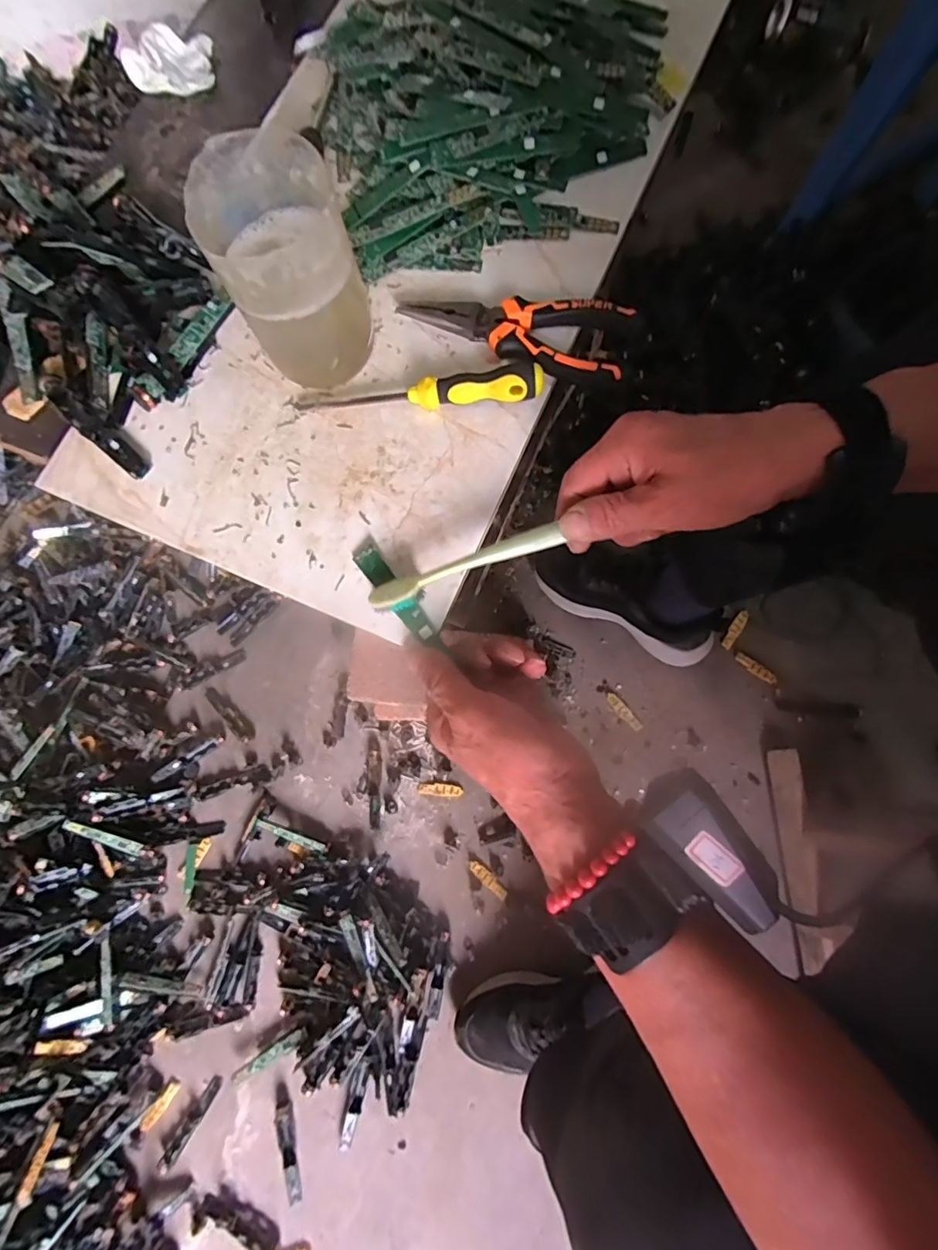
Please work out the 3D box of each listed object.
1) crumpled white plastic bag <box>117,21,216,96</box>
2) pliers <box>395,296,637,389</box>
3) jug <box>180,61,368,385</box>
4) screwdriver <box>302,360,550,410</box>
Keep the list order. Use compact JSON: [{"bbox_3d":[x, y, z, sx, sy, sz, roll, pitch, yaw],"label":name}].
[{"bbox_3d":[-0.251,-0.472,0.440,0.071,0.023,0.055,-13,75,1],"label":"crumpled white plastic bag"},{"bbox_3d":[0.030,-0.198,0.346,0.147,0.020,0.054,21,78,9],"label":"pliers"},{"bbox_3d":[-0.102,-0.200,0.309,0.075,0.100,0.075,-22,76,-3],"label":"jug"},{"bbox_3d":[-0.032,-0.153,0.340,0.157,0.026,0.020,0,75,4],"label":"screwdriver"}]

